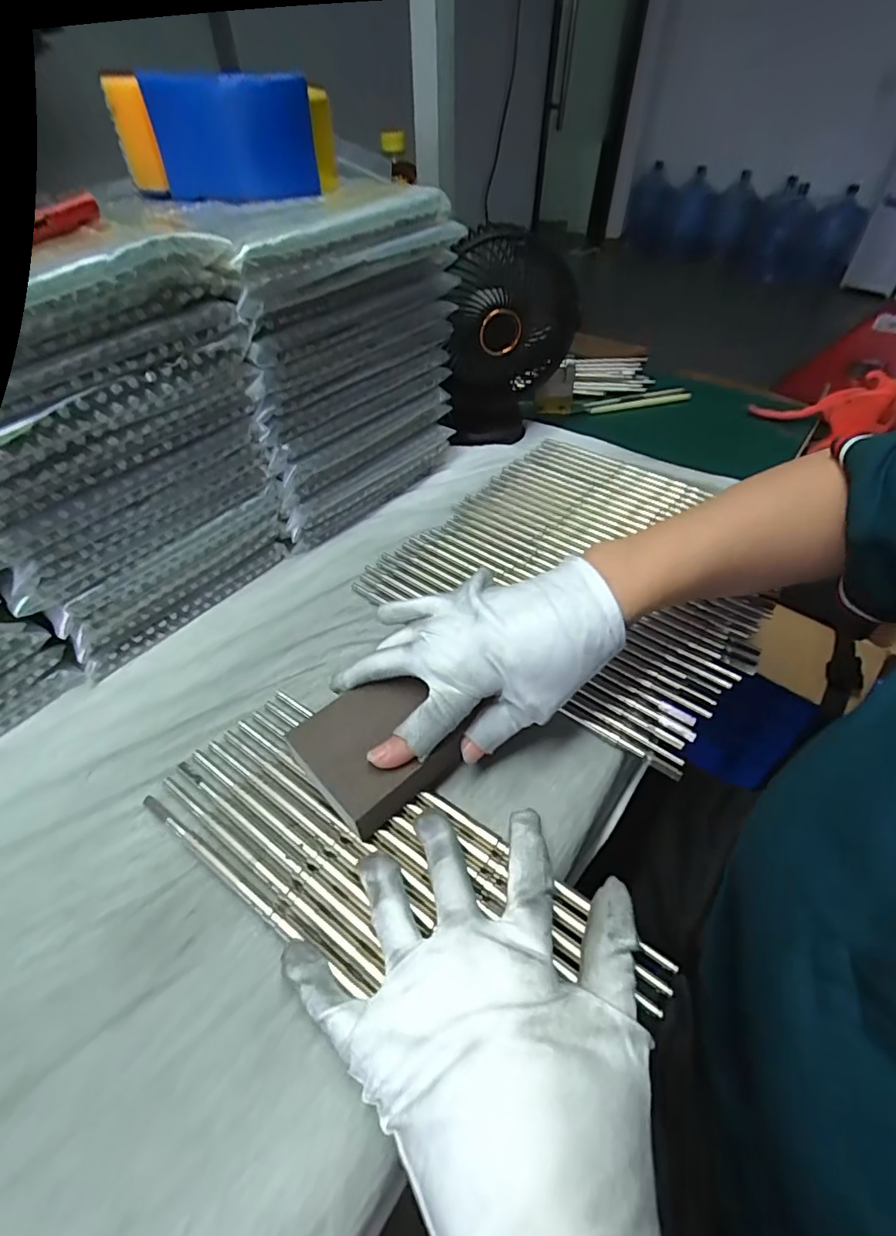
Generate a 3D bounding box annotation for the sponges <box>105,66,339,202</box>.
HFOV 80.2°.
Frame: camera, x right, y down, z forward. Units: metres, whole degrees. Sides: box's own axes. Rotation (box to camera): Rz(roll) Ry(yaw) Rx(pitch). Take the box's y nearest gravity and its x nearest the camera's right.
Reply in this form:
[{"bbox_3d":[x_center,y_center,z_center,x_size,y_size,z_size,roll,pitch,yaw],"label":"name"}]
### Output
[{"bbox_3d":[-0.147,-0.322,0.355,0.134,0.058,0.048,3,47,4],"label":"sponges"}]

